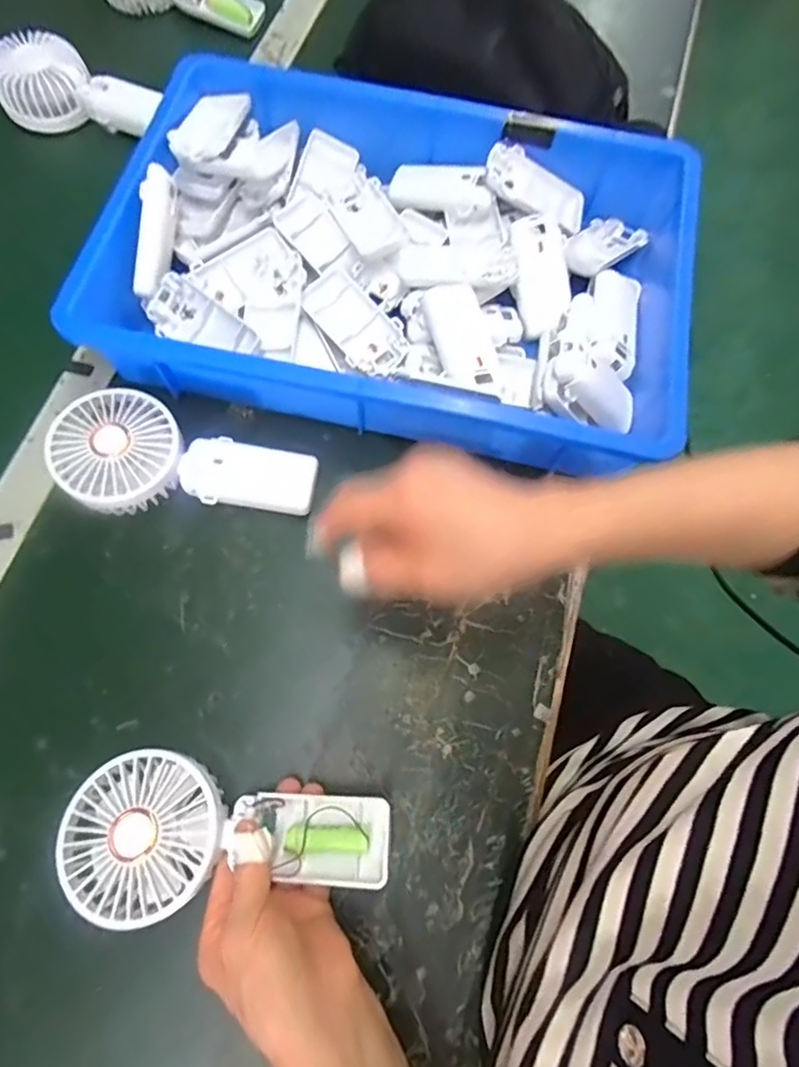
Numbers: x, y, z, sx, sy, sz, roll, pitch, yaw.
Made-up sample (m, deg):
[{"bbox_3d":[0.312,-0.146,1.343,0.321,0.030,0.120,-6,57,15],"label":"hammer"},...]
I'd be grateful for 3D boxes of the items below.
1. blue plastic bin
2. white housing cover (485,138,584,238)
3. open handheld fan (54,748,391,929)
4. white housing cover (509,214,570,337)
[{"bbox_3d":[0.006,-0.216,0.440,0.417,0.075,0.283,14,71,3],"label":"blue plastic bin"},{"bbox_3d":[0.117,-0.291,0.483,0.095,0.022,0.042,21,66,-19],"label":"white housing cover"},{"bbox_3d":[-0.097,0.172,0.325,0.178,0.035,0.080,2,67,-1],"label":"open handheld fan"},{"bbox_3d":[0.115,-0.213,0.464,0.047,0.018,0.103,-5,91,-2],"label":"white housing cover"}]

